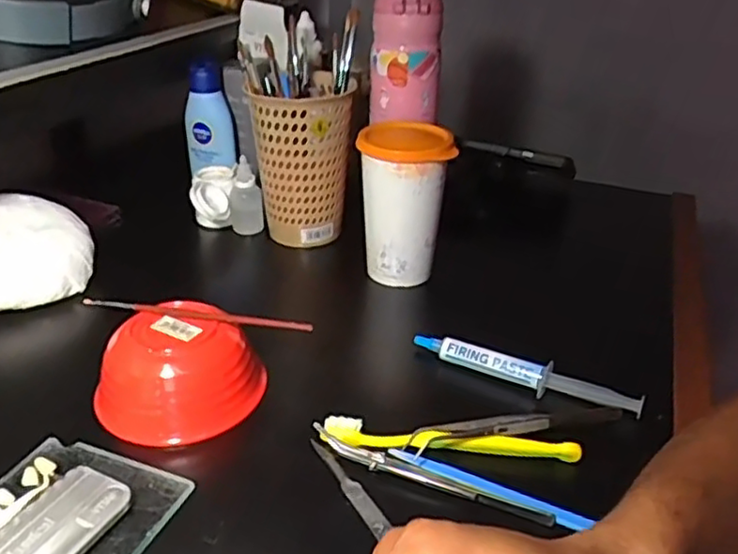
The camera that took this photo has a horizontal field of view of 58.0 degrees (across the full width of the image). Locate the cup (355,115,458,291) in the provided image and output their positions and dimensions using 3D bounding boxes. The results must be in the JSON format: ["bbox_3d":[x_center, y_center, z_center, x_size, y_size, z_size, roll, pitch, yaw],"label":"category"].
[{"bbox_3d":[0.027,-0.062,0.565,0.069,0.126,0.068,2,30,-1],"label":"cup"}]

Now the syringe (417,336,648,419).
[{"bbox_3d":[0.106,0.064,0.462,0.157,0.020,0.015,15,32,20],"label":"syringe"}]

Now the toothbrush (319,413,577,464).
[{"bbox_3d":[0.049,0.100,0.404,0.152,0.013,0.015,5,30,5],"label":"toothbrush"}]

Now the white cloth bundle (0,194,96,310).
[{"bbox_3d":[-0.295,-0.023,0.552,0.119,0.053,0.099,-17,35,-29],"label":"white cloth bundle"}]

